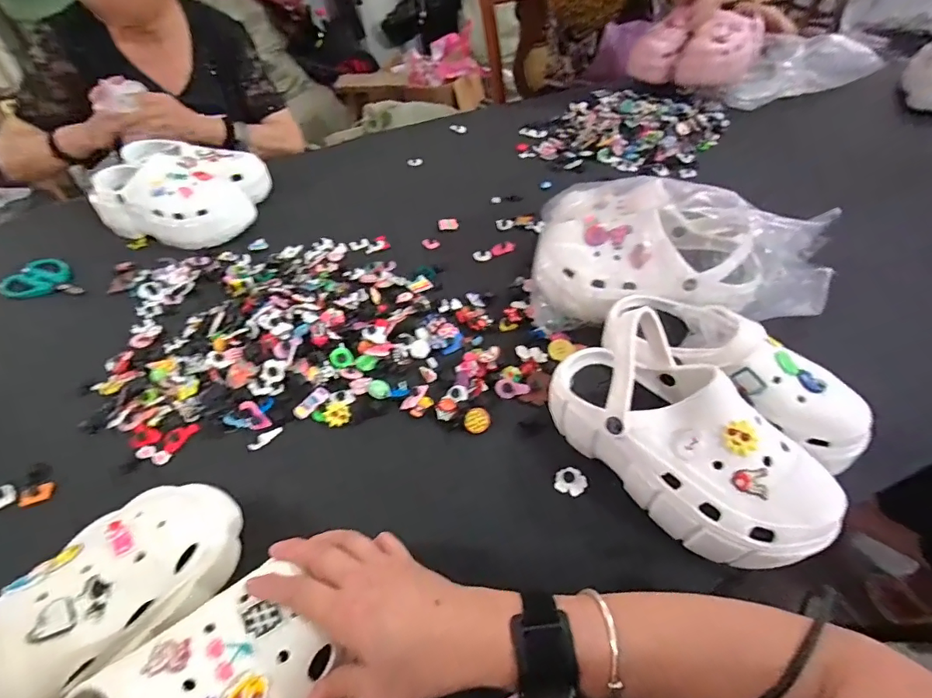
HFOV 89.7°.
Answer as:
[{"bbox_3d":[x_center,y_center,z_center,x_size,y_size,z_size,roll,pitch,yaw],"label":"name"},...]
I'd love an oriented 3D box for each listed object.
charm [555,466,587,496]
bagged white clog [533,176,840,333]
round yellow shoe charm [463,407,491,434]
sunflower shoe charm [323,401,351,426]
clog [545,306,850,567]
[{"bbox_3d":[0.101,0.127,0.452,0.029,0.010,0.024,9,49,11],"label":"charm"},{"bbox_3d":[0.269,-0.136,0.592,0.357,0.138,0.221,2,48,5],"label":"bagged white clog"},{"bbox_3d":[0.012,0.077,0.502,0.028,0.012,0.024,-11,48,-7],"label":"round yellow shoe charm"},{"bbox_3d":[-0.142,0.071,0.518,0.027,0.004,0.026,-2,48,2],"label":"sunflower shoe charm"},{"bbox_3d":[0.186,0.077,0.413,0.098,0.118,0.248,-34,55,-25],"label":"clog"}]

